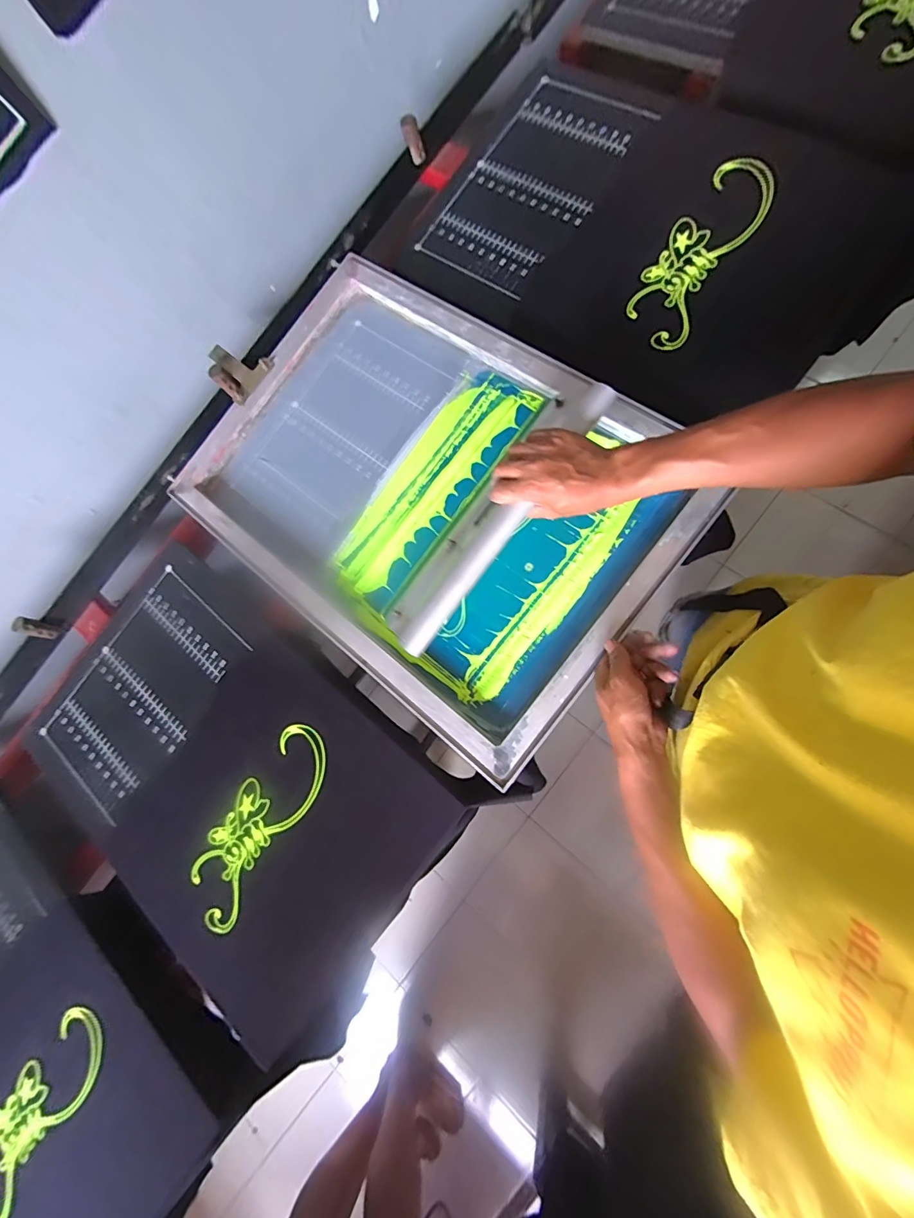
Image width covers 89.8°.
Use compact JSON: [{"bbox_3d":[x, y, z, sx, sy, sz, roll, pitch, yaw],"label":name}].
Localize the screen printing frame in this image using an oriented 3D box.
[{"bbox_3d":[-0.051,-0.166,0.617,0.634,0.037,0.454,37,90,15],"label":"screen printing frame"}]

